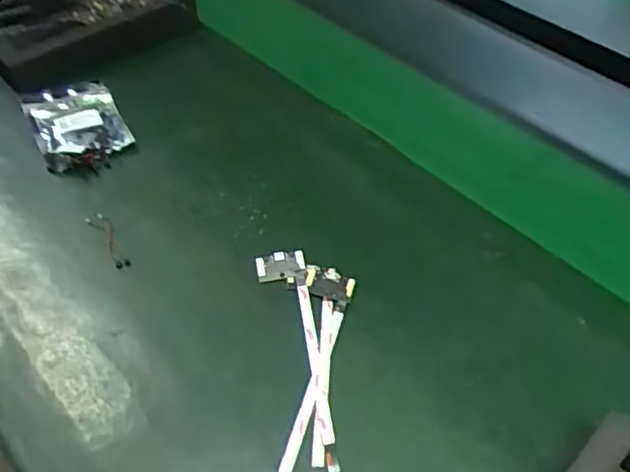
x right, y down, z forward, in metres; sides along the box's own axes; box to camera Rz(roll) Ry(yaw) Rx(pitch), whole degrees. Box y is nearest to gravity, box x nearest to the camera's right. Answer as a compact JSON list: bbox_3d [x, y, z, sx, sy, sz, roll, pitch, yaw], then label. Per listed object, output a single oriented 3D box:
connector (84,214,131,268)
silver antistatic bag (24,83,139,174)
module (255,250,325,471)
[{"bbox_3d":[-0.159,0.002,0.477,0.014,0.009,0.060,-26,53,-27],"label":"connector"},{"bbox_3d":[-0.212,-0.100,0.550,0.074,0.018,0.094,-20,50,-23],"label":"silver antistatic bag"},{"bbox_3d":[-0.009,0.084,0.413,0.035,0.018,0.184,-7,48,-10],"label":"module"}]

